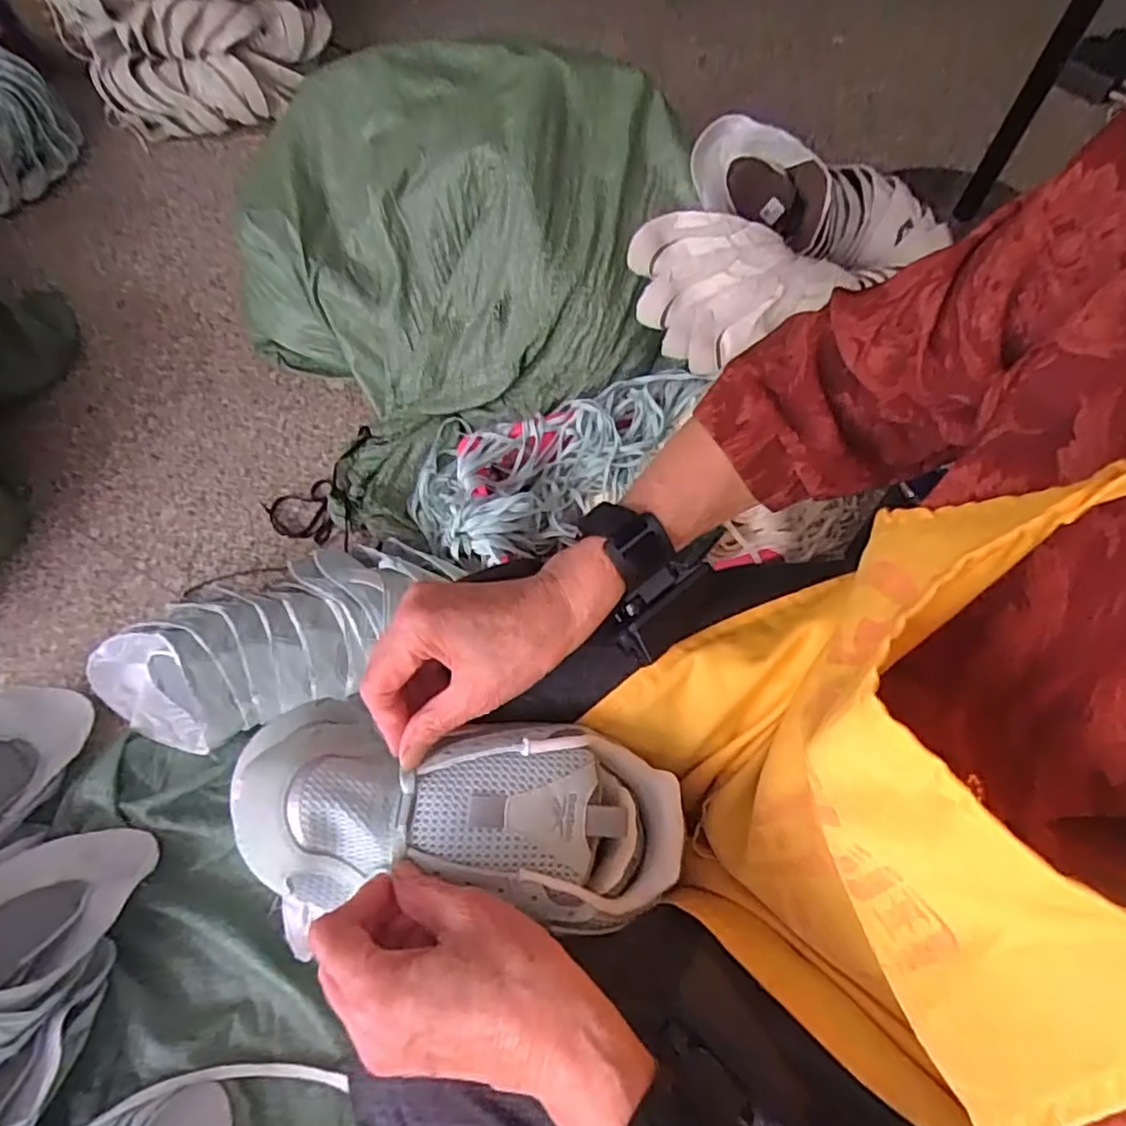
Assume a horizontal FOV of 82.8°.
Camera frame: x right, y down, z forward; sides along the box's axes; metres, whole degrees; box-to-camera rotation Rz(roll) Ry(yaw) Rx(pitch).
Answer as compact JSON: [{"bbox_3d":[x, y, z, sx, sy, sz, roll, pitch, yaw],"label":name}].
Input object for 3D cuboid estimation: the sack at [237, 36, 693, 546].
[{"bbox_3d":[-0.152,-0.389,0.884,0.541,0.429,0.489,-22,64,-11],"label":"sack"}]

